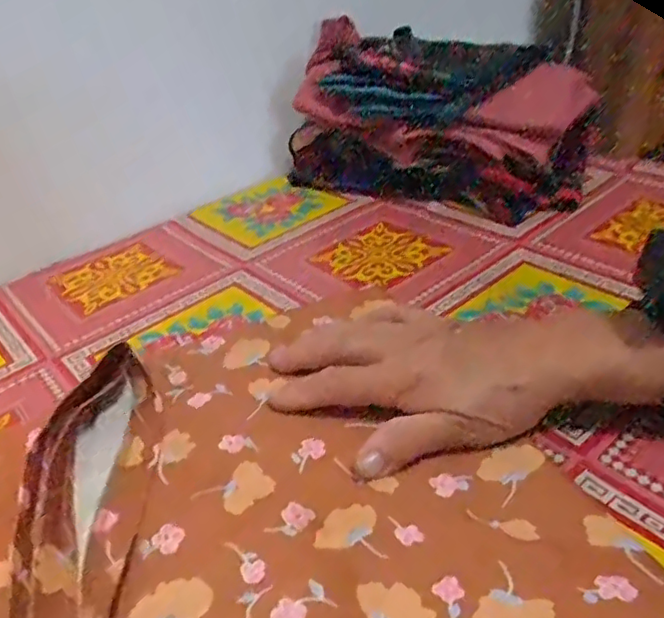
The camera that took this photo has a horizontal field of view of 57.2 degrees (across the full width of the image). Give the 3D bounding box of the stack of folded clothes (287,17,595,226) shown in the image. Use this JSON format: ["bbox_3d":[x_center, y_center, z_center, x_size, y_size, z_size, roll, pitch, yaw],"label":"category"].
[{"bbox_3d":[0.102,-0.182,0.575,0.277,0.130,0.132,19,43,33],"label":"stack of folded clothes"}]

